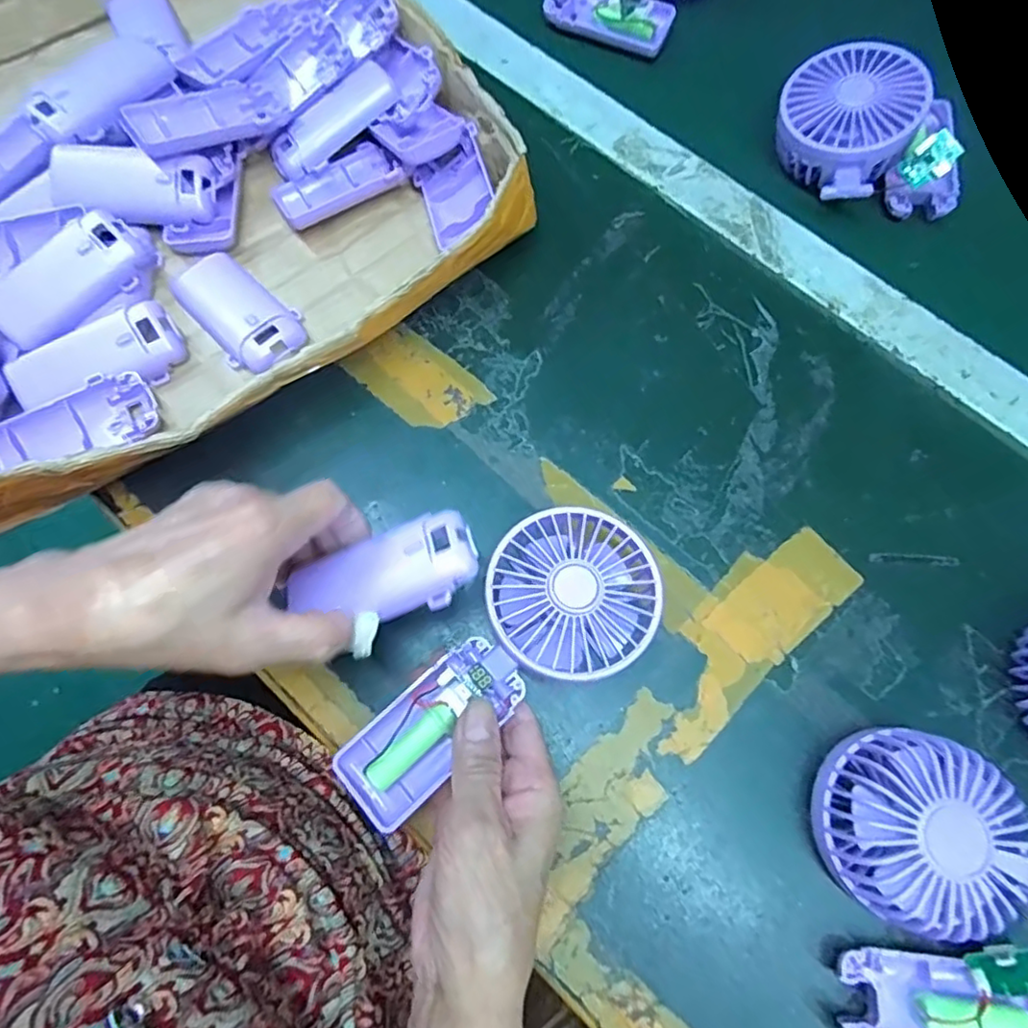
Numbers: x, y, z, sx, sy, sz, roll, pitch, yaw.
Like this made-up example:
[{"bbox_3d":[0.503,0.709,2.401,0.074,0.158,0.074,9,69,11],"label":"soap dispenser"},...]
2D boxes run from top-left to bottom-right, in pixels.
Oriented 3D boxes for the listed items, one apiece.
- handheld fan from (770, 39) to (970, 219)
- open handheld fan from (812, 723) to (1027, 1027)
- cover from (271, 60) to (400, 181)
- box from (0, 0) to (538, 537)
[{"bbox_3d":[0.230,-0.245,0.403,0.083,0.051,0.121,-30,76,-11],"label":"handheld fan"},{"bbox_3d":[0.197,0.177,0.285,0.095,0.047,0.144,-1,73,-2],"label":"open handheld fan"},{"bbox_3d":[-0.121,-0.261,0.410,0.092,0.010,0.036,-36,77,5],"label":"cover"},{"bbox_3d":[-0.232,-0.213,0.382,0.398,0.058,0.376,-37,78,-12],"label":"box"}]

